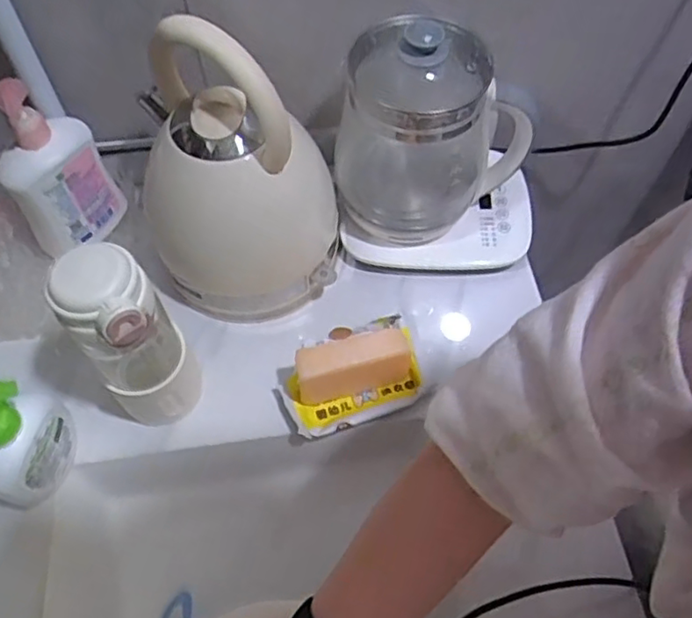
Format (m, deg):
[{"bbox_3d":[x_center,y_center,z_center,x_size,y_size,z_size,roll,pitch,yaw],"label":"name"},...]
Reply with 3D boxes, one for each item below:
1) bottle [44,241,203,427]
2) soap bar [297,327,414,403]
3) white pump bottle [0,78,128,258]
[{"bbox_3d":[-0.168,0.031,0.518,0.066,0.193,0.061,0,60,1],"label":"bottle"},{"bbox_3d":[0.008,0.051,0.579,0.105,0.056,0.032,-14,60,-8],"label":"soap bar"},{"bbox_3d":[-0.278,-0.133,0.604,0.056,0.184,0.095,31,65,25],"label":"white pump bottle"}]

